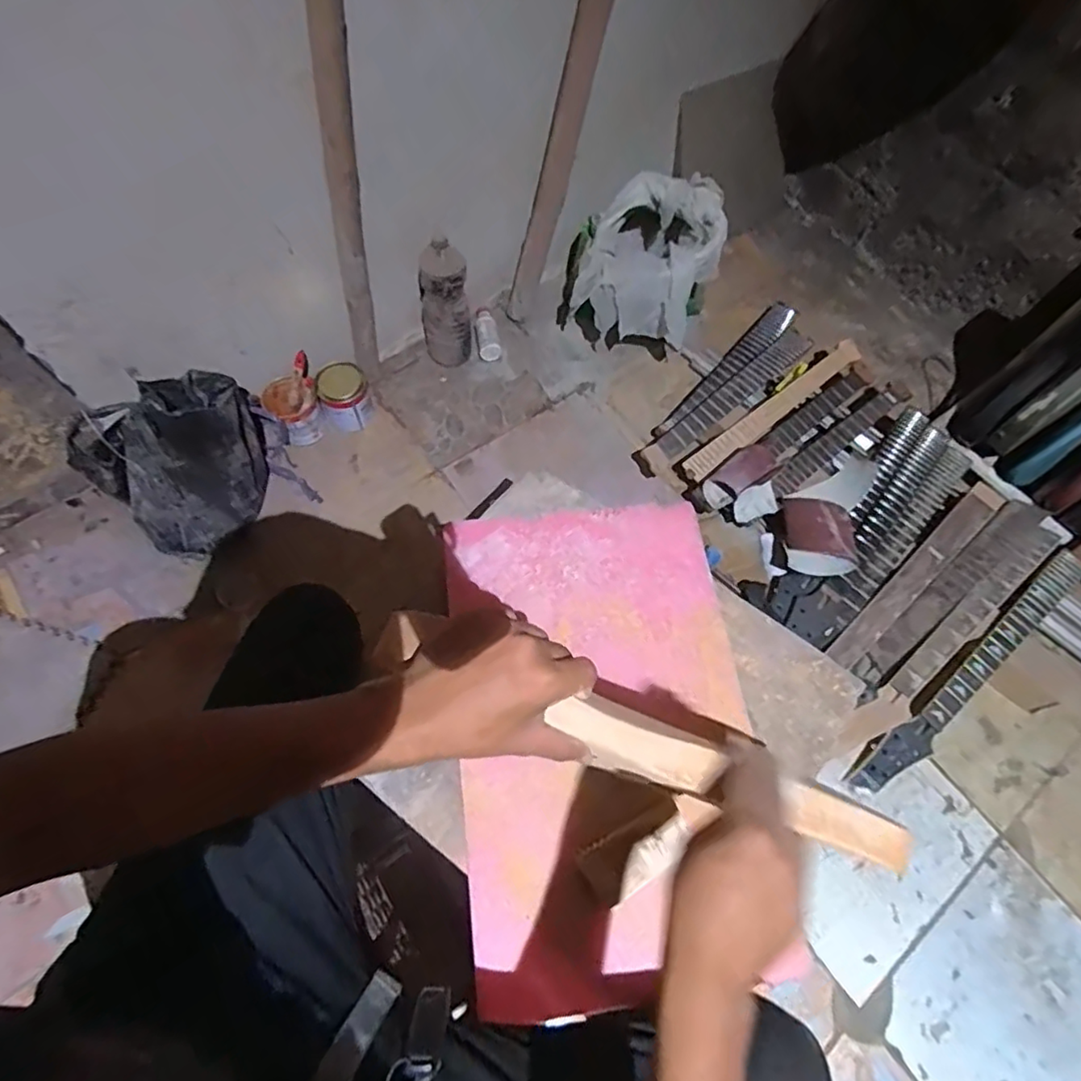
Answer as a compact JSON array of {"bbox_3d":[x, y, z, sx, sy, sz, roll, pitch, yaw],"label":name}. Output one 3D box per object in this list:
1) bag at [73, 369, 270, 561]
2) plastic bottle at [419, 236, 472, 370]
[{"bbox_3d":[-0.635,-0.147,1.079,0.290,0.358,0.165,-39,72,-18],"label":"bag"},{"bbox_3d":[-0.210,-0.510,1.316,0.098,0.290,0.085,-29,69,-15],"label":"plastic bottle"}]

